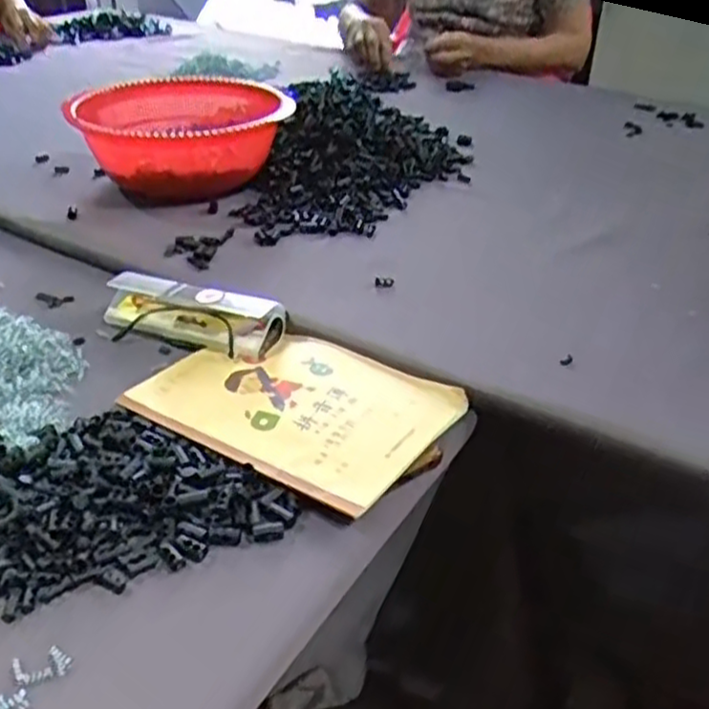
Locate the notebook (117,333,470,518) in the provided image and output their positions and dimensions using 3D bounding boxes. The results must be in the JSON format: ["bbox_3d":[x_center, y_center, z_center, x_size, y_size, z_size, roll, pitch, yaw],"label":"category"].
[{"bbox_3d":[-0.042,0.031,0.529,0.201,0.004,0.140,19,39,26],"label":"notebook"}]

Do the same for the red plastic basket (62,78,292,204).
[{"bbox_3d":[-0.197,-0.253,0.866,0.228,0.092,0.216,-14,37,-18],"label":"red plastic basket"}]

